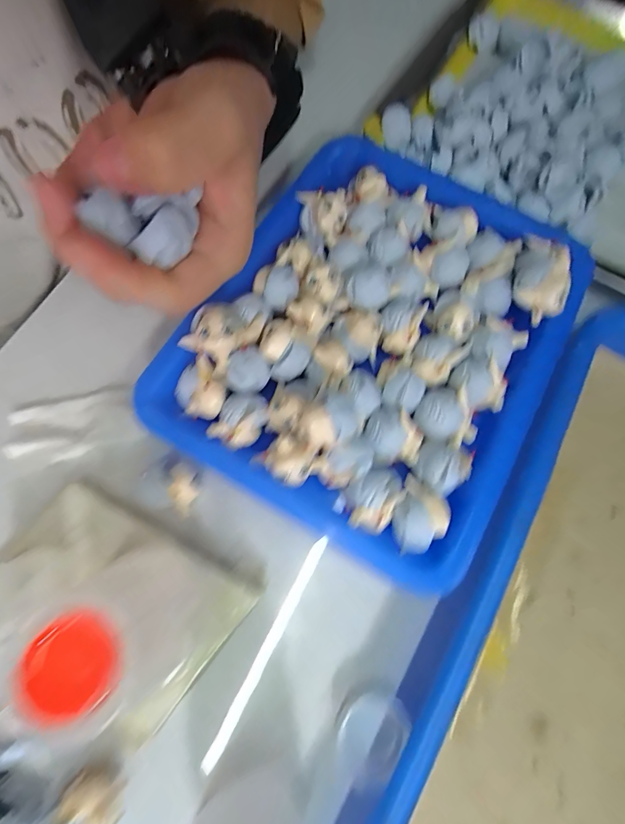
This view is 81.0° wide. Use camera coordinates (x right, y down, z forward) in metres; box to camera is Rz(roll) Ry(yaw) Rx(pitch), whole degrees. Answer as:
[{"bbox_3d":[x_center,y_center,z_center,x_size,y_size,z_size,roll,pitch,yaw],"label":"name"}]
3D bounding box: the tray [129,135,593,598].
[{"bbox_3d":[0.036,-0.044,0.200,0.175,0.041,0.216,30,74,7],"label":"tray"}]

